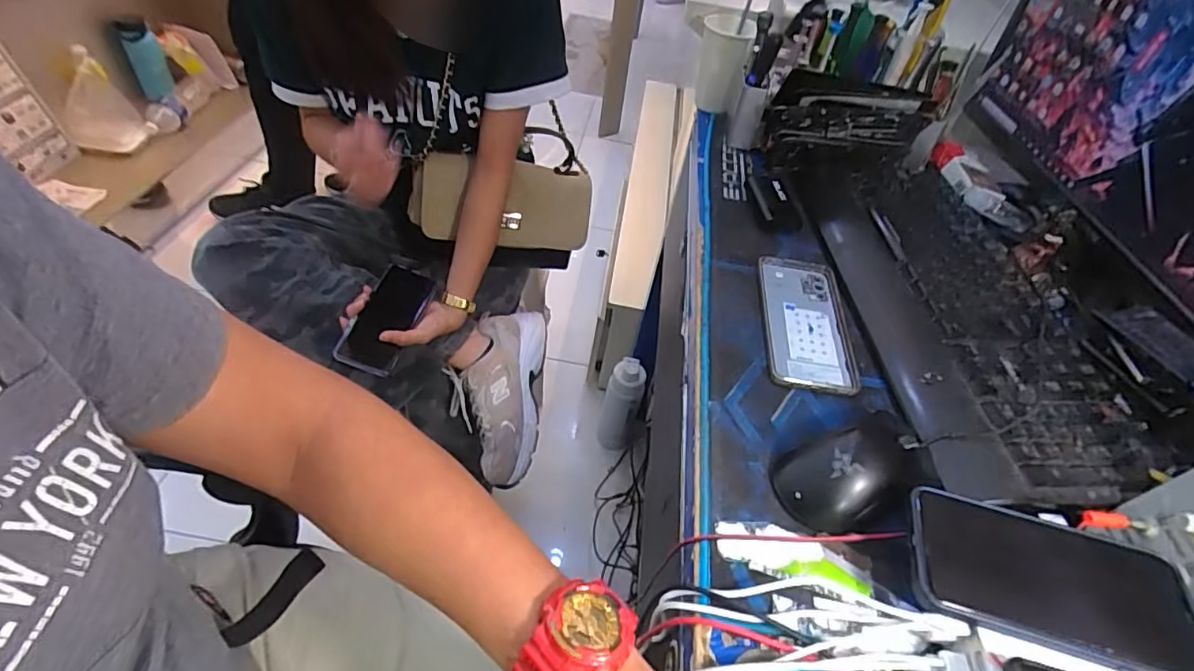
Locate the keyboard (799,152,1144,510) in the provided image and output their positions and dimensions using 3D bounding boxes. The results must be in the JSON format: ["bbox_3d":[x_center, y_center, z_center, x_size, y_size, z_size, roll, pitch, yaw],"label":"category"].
[{"bbox_3d":[0.340,-0.047,0.547,0.180,0.020,0.443,3,47,2],"label":"keyboard"}]

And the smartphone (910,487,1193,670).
[{"bbox_3d":[0.273,0.145,0.332,0.158,0.011,0.078,14,48,10],"label":"smartphone"}]

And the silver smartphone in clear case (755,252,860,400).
[{"bbox_3d":[0.198,-0.014,0.528,0.081,0.014,0.169,11,47,0],"label":"silver smartphone in clear case"}]

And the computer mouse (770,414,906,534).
[{"bbox_3d":[0.186,0.099,0.405,0.109,0.032,0.069,-13,52,-21],"label":"computer mouse"}]

